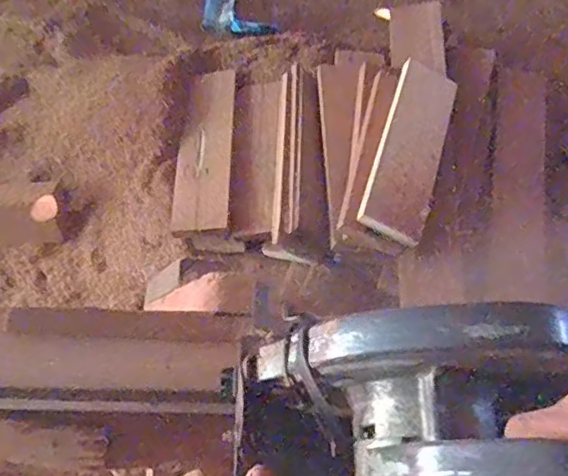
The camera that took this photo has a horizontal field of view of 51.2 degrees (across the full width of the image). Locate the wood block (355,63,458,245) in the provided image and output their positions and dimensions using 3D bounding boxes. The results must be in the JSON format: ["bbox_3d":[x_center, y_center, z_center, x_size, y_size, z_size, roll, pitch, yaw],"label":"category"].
[{"bbox_3d":[0.241,-0.175,1.111,0.126,0.018,0.409,28,59,-12],"label":"wood block"}]

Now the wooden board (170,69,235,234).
[{"bbox_3d":[-0.168,-0.192,1.268,0.112,0.015,0.399,-3,62,5],"label":"wooden board"}]

